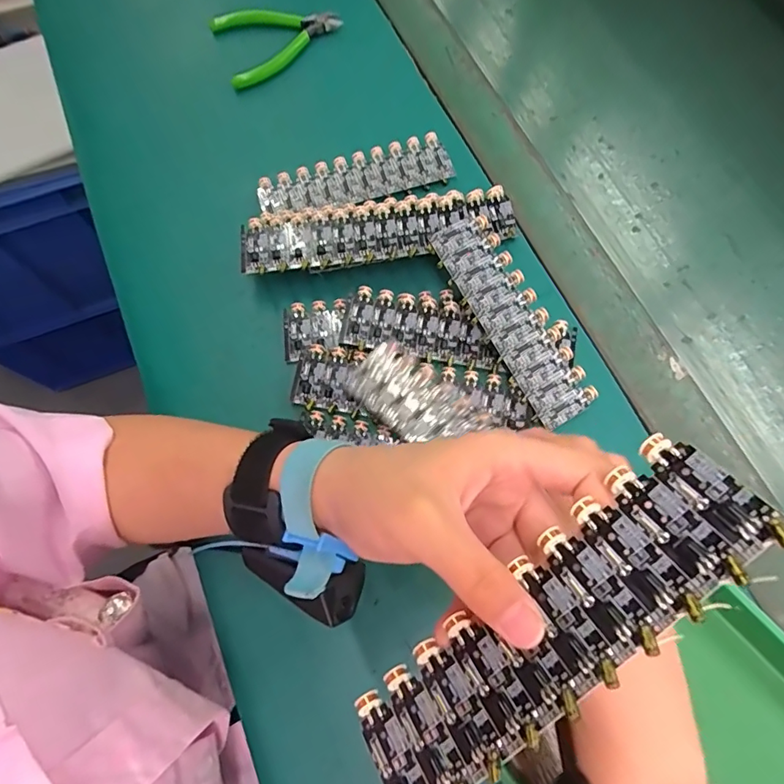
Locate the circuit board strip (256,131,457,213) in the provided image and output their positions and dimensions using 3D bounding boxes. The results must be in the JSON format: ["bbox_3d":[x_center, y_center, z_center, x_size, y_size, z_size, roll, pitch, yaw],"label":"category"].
[{"bbox_3d":[-0.029,-0.169,0.388,0.151,0.011,0.044,-17,71,-6],"label":"circuit board strip"}]

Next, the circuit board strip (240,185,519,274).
[{"bbox_3d":[-0.008,-0.119,0.362,0.201,0.020,0.054,-8,70,-3],"label":"circuit board strip"}]

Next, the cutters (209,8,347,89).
[{"bbox_3d":[-0.103,-0.319,0.435,0.111,0.019,0.079,-28,73,-9],"label":"cutters"}]

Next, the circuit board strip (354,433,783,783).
[{"bbox_3d":[0.050,0.080,0.162,0.152,0.004,0.043,-46,49,9],"label":"circuit board strip"}]

